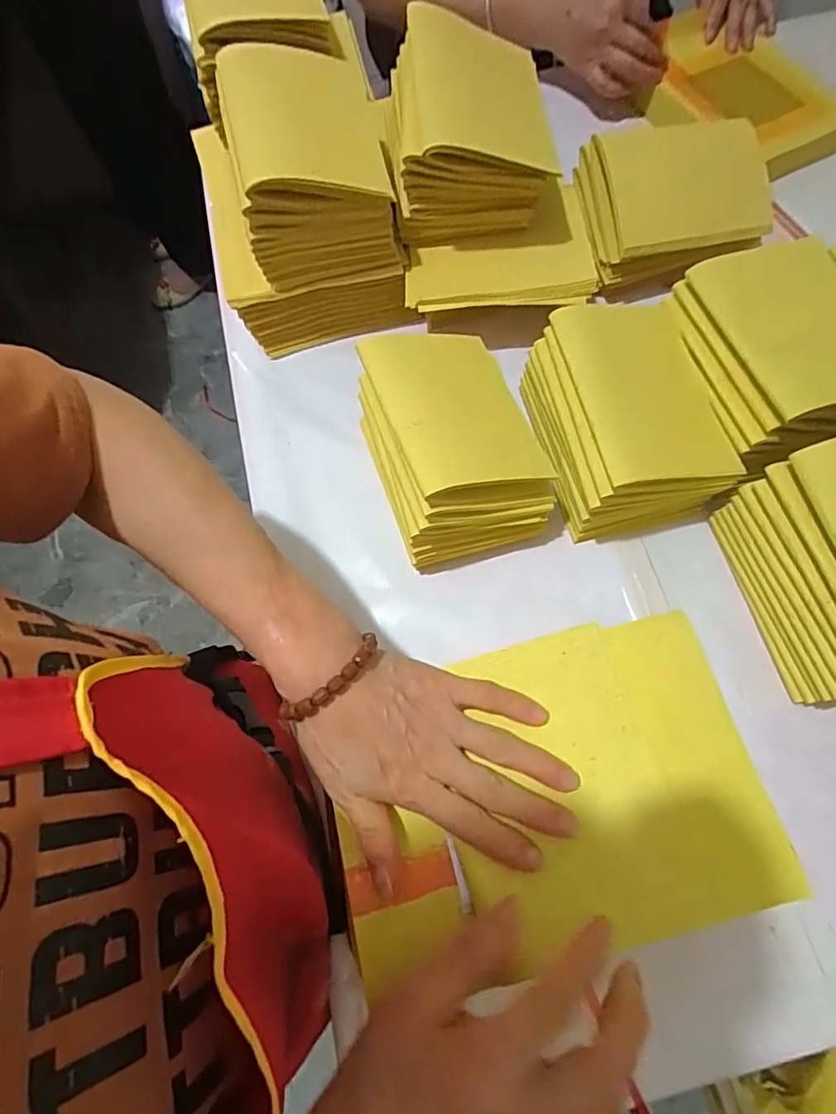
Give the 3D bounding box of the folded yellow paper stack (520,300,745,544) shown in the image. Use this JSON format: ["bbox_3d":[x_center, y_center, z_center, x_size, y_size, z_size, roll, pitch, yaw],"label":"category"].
[{"bbox_3d":[0.170,-0.111,0.471,0.129,0.090,0.173,-11,70,-2],"label":"folded yellow paper stack"}]

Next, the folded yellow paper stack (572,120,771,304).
[{"bbox_3d":[0.247,-0.335,0.539,0.170,0.057,0.131,-10,94,-2],"label":"folded yellow paper stack"}]

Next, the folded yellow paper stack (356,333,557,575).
[{"bbox_3d":[0.021,-0.094,0.452,0.112,0.109,0.168,-20,71,-5],"label":"folded yellow paper stack"}]

